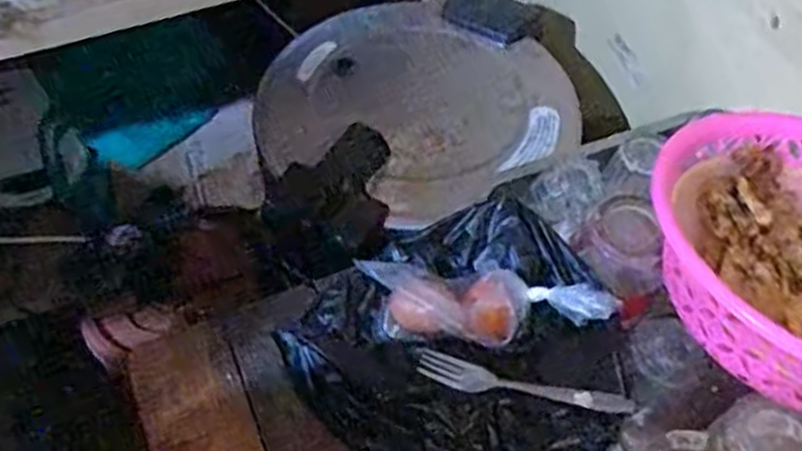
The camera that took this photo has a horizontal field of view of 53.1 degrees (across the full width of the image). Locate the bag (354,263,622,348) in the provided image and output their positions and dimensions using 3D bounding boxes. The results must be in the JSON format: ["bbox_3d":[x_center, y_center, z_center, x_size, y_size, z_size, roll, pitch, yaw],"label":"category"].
[{"bbox_3d":[0.066,0.063,0.628,0.191,0.040,0.060,1,56,16],"label":"bag"}]

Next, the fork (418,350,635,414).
[{"bbox_3d":[0.092,0.123,0.614,0.163,0.011,0.021,7,56,19],"label":"fork"}]

